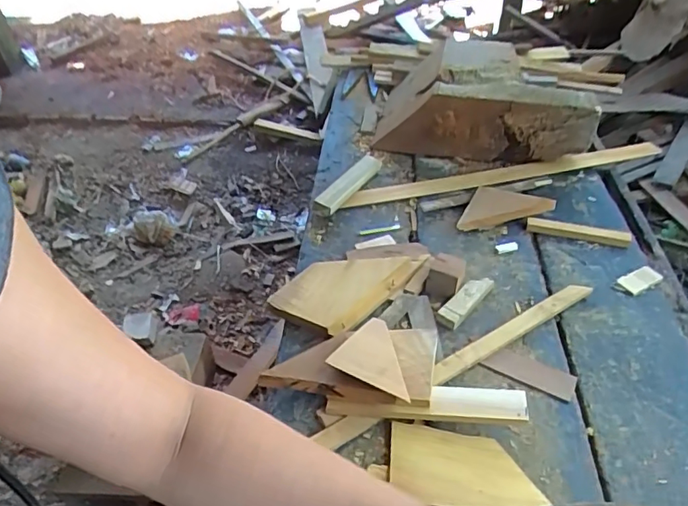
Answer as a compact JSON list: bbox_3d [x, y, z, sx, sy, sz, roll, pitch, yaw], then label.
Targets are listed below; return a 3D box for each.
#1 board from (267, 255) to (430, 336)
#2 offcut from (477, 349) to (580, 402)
[{"bbox_3d":[0.009,0.050,0.909,0.145,0.027,0.229,32,52,32],"label":"board"},{"bbox_3d":[0.276,0.176,0.784,0.127,0.006,0.042,21,47,24],"label":"offcut"}]

